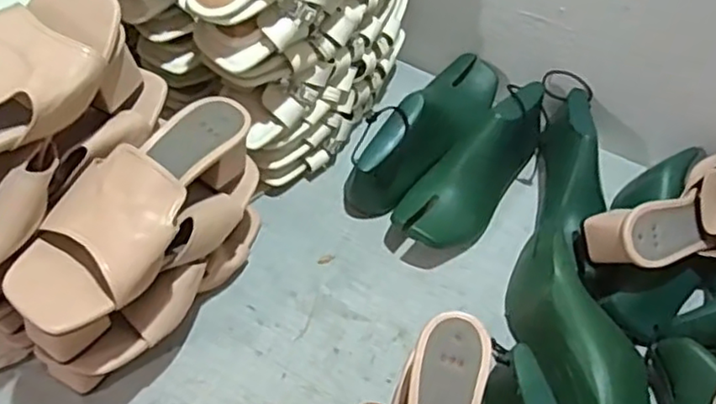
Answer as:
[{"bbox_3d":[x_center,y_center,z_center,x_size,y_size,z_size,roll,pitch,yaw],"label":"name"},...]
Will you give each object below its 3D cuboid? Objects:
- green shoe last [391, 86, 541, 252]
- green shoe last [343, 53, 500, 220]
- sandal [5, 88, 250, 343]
[{"bbox_3d":[0.132,-0.040,0.698,0.081,0.086,0.230,38,73,21],"label":"green shoe last"},{"bbox_3d":[0.078,-0.081,0.728,0.084,0.101,0.245,31,59,16],"label":"green shoe last"},{"bbox_3d":[-0.165,-0.001,0.510,0.086,0.073,0.232,29,58,15],"label":"sandal"}]

